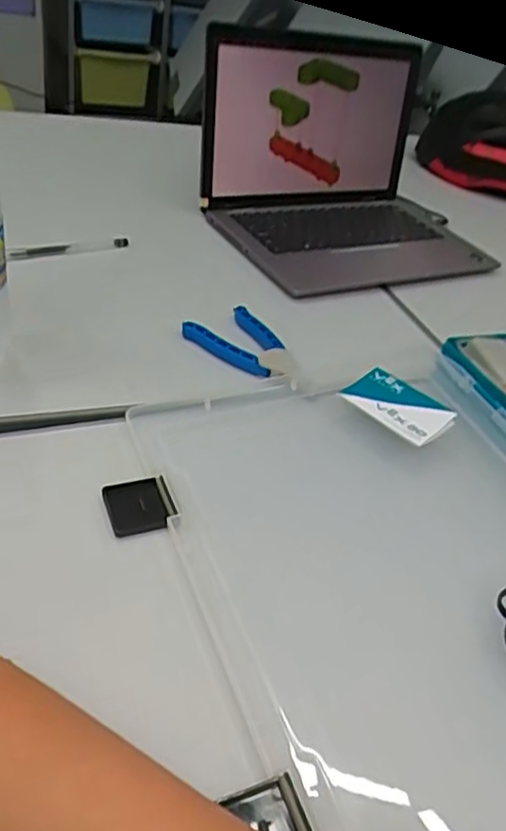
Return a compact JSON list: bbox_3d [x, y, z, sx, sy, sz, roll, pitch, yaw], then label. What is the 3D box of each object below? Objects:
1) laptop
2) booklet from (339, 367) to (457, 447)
[{"bbox_3d":[0.107,-0.269,0.679,0.288,0.193,0.183,-10,44,-26],"label":"laptop"},{"bbox_3d":[0.108,-0.008,0.482,0.046,0.011,0.078,-35,53,-30],"label":"booklet"}]

